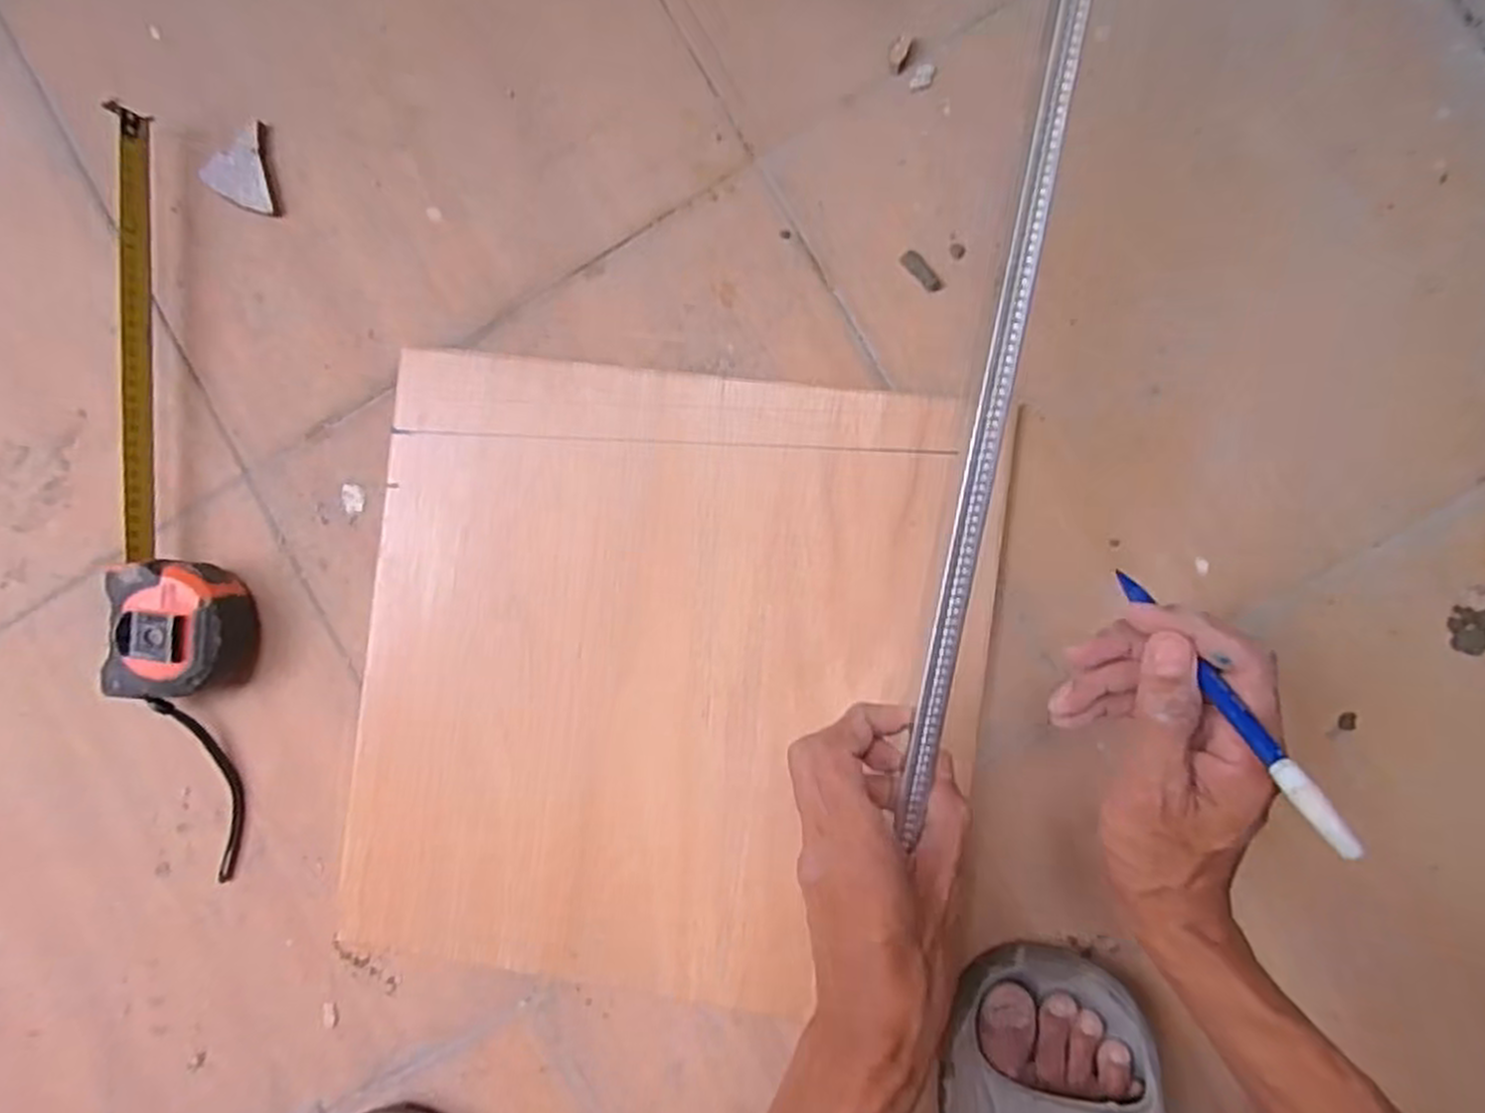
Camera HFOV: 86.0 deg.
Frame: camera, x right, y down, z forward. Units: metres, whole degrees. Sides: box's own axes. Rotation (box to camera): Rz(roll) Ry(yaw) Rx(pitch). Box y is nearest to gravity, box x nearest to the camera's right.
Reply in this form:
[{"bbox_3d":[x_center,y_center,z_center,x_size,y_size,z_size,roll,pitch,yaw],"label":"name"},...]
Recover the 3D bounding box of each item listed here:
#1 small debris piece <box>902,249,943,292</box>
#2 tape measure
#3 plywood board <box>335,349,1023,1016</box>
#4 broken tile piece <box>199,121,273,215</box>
[{"bbox_3d":[0.112,-0.179,0.498,0.011,0.004,0.032,-41,86,4],"label":"small debris piece"},{"bbox_3d":[-0.377,-0.037,0.522,0.081,0.050,0.507,-5,89,5],"label":"tape measure"},{"bbox_3d":[-0.050,0.081,0.506,0.389,0.010,0.387,7,90,5],"label":"plywood board"},{"bbox_3d":[-0.342,-0.258,0.537,0.047,0.012,0.060,-9,89,5],"label":"broken tile piece"}]

